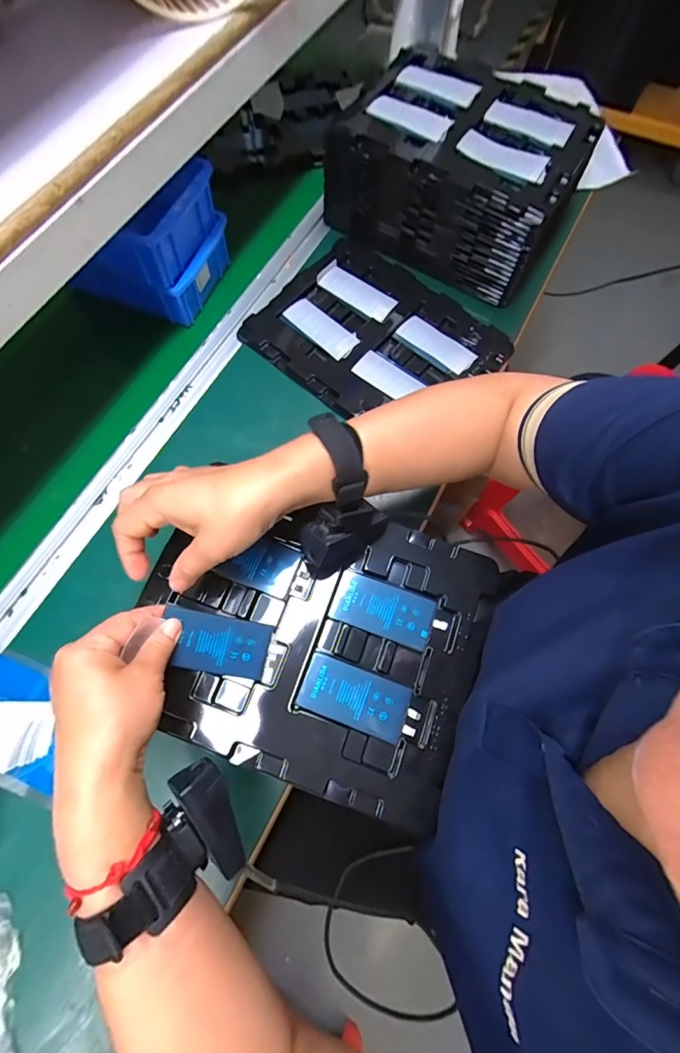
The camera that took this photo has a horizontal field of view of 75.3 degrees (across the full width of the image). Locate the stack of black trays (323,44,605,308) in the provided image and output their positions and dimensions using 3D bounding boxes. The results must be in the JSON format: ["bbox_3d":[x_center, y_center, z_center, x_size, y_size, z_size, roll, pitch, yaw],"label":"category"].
[{"bbox_3d":[0.149,-0.459,0.572,0.278,0.112,0.210,28,72,9],"label":"stack of black trays"}]

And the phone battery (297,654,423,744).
[{"bbox_3d":[0.016,0.135,0.346,0.091,0.006,0.042,20,71,6],"label":"phone battery"}]

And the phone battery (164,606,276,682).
[{"bbox_3d":[-0.097,0.091,0.344,0.081,0.004,0.043,16,75,-13],"label":"phone battery"}]

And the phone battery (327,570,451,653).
[{"bbox_3d":[0.040,0.069,0.369,0.090,0.005,0.044,20,71,6],"label":"phone battery"}]

